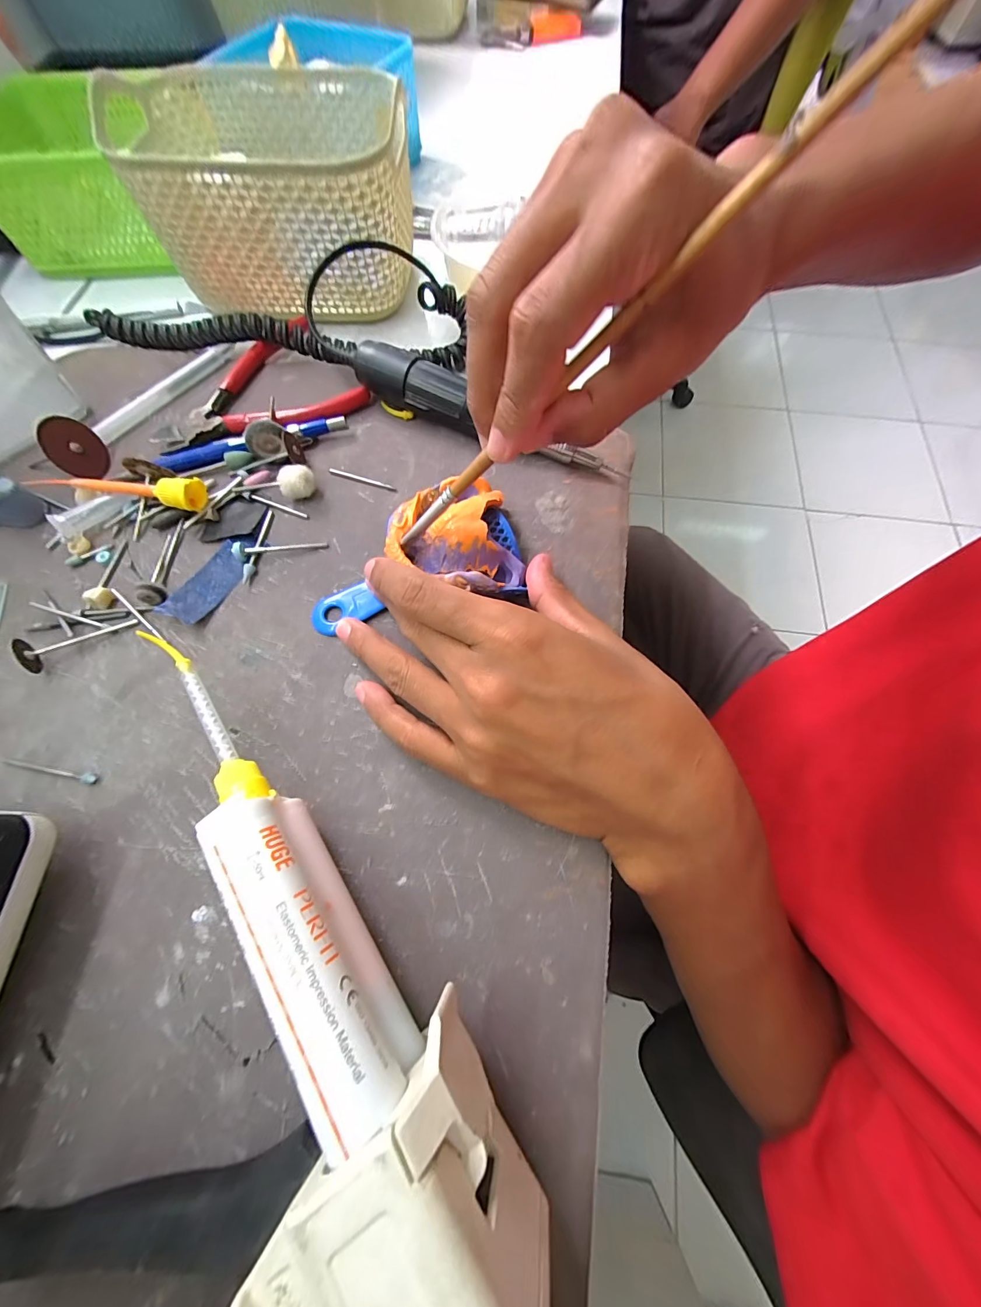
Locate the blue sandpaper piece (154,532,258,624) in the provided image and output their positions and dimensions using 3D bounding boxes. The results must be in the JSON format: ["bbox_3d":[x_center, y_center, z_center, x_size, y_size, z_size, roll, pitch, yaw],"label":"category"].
[{"bbox_3d":[-0.142,-0.040,0.219,0.022,0.006,0.057,30,70,11],"label":"blue sandpaper piece"}]

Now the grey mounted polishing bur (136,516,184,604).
[{"bbox_3d":[-0.170,-0.049,0.218,0.008,0.012,0.054,-6,68,-3],"label":"grey mounted polishing bur"}]

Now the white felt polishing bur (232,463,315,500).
[{"bbox_3d":[-0.121,-0.093,0.235,0.045,0.016,0.013,-9,68,-4],"label":"white felt polishing bur"}]

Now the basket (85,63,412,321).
[{"bbox_3d":[-0.139,-0.300,0.285,0.169,0.083,0.121,4,68,1],"label":"basket"}]

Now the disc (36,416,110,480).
[{"bbox_3d":[-0.232,-0.115,0.237,0.004,0.028,0.032,-3,106,36],"label":"disc"}]

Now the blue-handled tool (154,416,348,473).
[{"bbox_3d":[-0.140,-0.124,0.250,0.110,0.011,0.015,-18,69,-8],"label":"blue-handled tool"}]

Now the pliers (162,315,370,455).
[{"bbox_3d":[-0.147,-0.160,0.261,0.116,0.017,0.081,-36,73,-14],"label":"pliers"}]

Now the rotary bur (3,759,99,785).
[{"bbox_3d":[-0.191,0.051,0.182,0.043,0.004,0.005,8,68,2],"label":"rotary bur"}]

